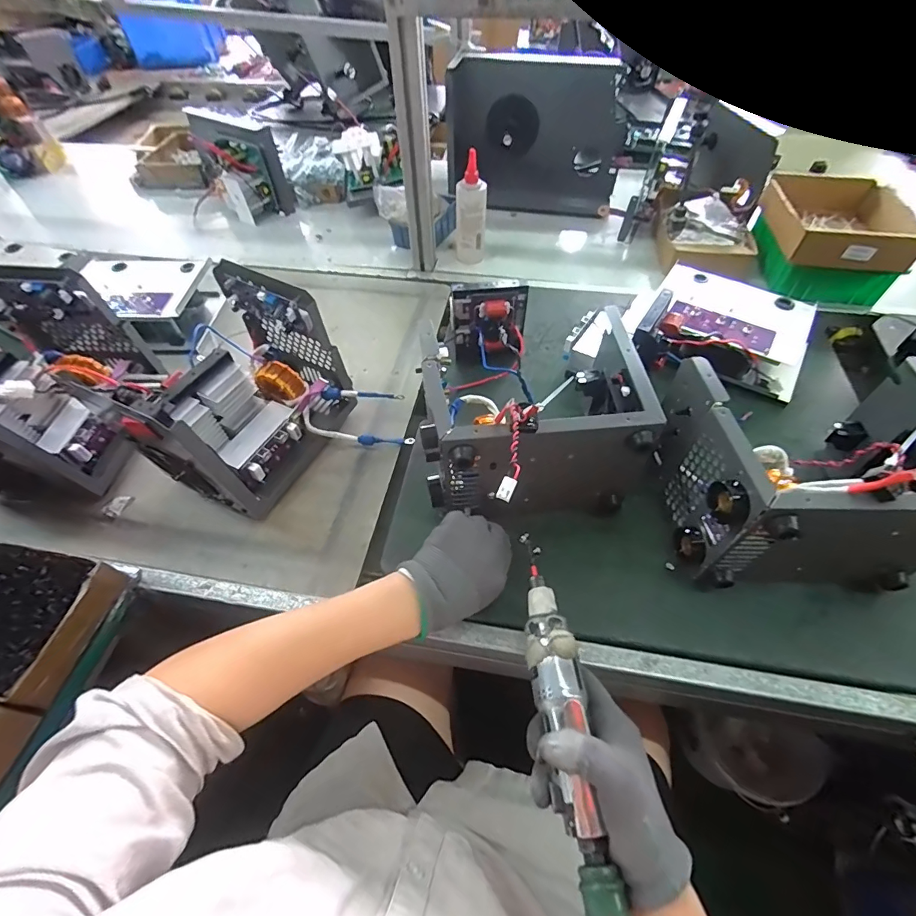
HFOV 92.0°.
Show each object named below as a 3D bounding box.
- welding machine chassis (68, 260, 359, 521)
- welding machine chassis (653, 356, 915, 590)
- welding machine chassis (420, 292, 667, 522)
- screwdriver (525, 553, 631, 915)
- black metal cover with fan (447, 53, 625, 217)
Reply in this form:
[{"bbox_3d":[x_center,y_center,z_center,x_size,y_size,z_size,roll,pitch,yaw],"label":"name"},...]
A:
[{"bbox_3d":[-0.252,-0.073,0.515,0.157,0.180,0.220,24,58,18],"label":"welding machine chassis"},{"bbox_3d":[0.345,0.014,0.446,0.227,0.162,0.197,2,54,3],"label":"welding machine chassis"},{"bbox_3d":[0.076,-0.097,0.540,0.230,0.172,0.310,-5,55,-1],"label":"welding machine chassis"},{"bbox_3d":[0.082,0.205,0.321,0.036,0.034,0.278,-6,56,-2],"label":"screwdriver"},{"bbox_3d":[0.152,-0.637,0.895,0.338,0.244,0.037,2,34,-3],"label":"black metal cover with fan"}]

